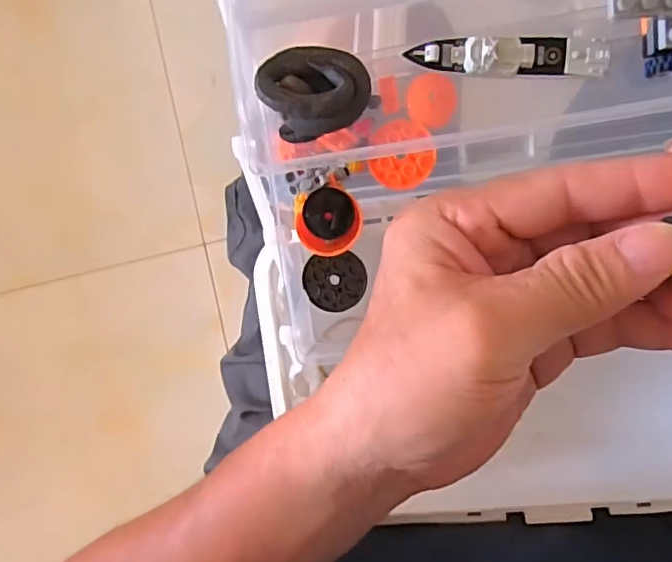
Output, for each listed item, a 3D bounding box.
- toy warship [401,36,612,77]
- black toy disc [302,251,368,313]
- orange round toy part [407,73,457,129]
[{"bbox_3d":[0.065,-0.086,0.218,0.073,0.008,0.013,3,93,9],"label":"toy warship"},{"bbox_3d":[0.000,0.001,0.280,0.030,0.006,0.028,0,93,9],"label":"black toy disc"},{"bbox_3d":[0.044,-0.082,0.261,0.022,0.005,0.023,0,93,9],"label":"orange round toy part"}]

